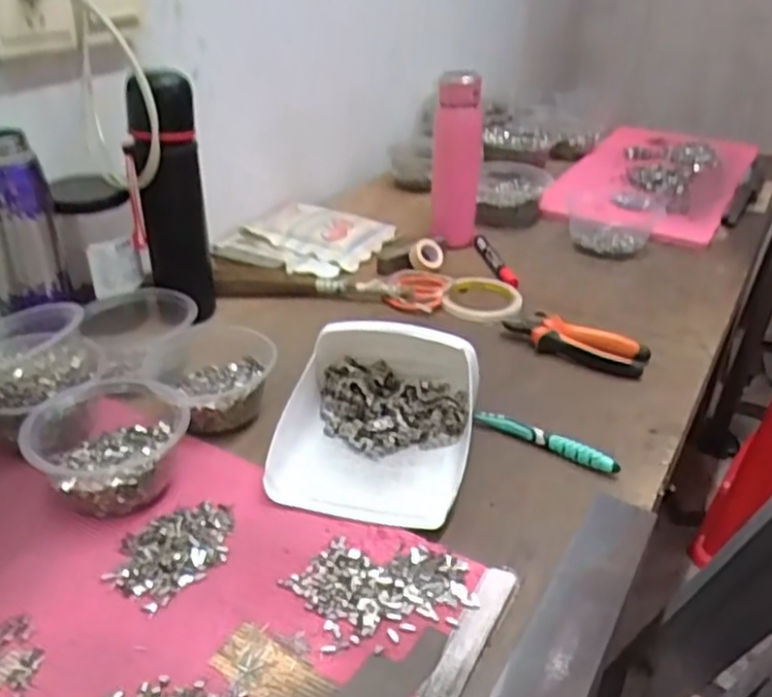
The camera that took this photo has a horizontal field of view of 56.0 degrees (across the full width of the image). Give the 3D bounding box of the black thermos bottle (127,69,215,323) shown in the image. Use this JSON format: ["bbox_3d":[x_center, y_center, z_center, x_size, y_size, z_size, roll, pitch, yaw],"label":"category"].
[{"bbox_3d":[-0.220,-0.149,0.749,0.063,0.247,0.070,-6,33,-14],"label":"black thermos bottle"}]

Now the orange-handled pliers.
[{"bbox_3d":[0.201,-0.009,0.776,0.150,0.023,0.059,16,34,20],"label":"orange-handled pliers"}]

